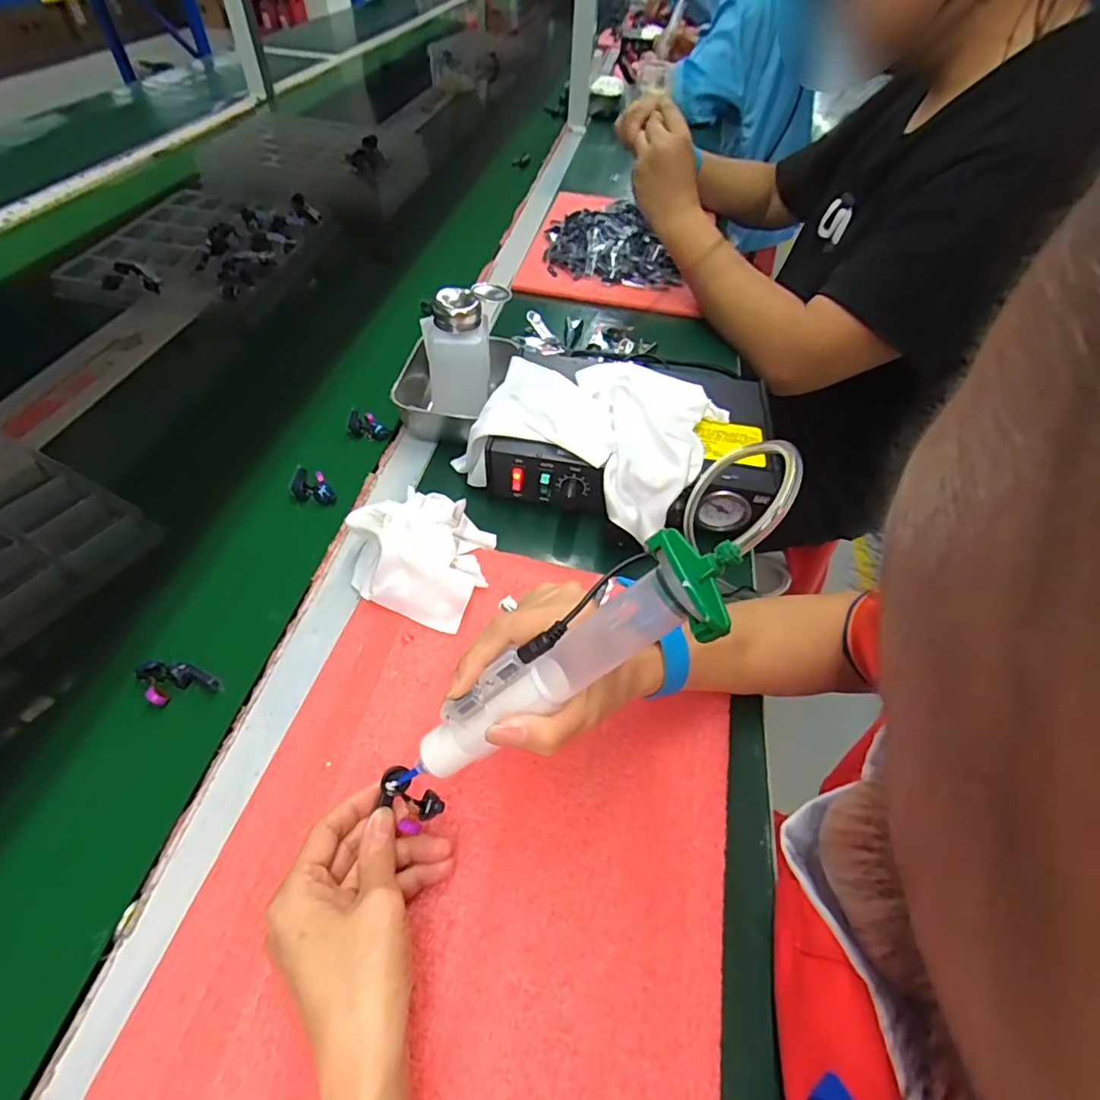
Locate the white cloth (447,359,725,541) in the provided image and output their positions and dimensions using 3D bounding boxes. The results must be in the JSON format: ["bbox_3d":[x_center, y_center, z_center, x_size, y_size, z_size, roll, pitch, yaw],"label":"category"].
[{"bbox_3d":[0.035,-0.102,0.483,0.197,0.064,0.155,24,54,16],"label":"white cloth"}]

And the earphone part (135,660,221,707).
[{"bbox_3d":[-0.244,0.086,0.358,0.053,0.010,0.029,16,52,10],"label":"earphone part"}]

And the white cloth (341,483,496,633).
[{"bbox_3d":[-0.099,-0.006,0.412,0.103,0.051,0.098,18,53,12],"label":"white cloth"}]

